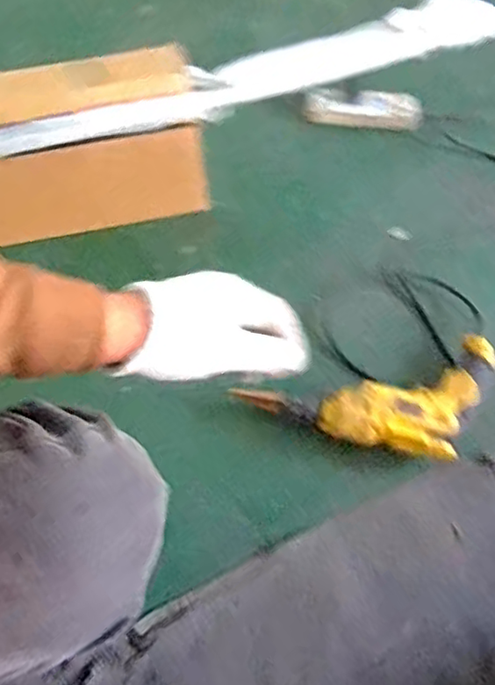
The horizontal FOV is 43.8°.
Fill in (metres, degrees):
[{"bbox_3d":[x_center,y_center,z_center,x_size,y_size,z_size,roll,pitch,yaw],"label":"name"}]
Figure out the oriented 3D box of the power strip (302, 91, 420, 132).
[{"bbox_3d":[0.188,-0.385,1.009,0.191,0.043,0.054,5,66,4],"label":"power strip"}]

